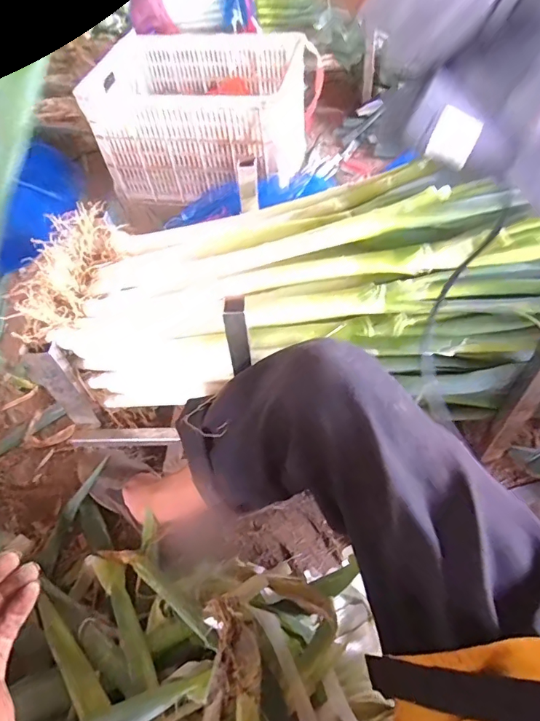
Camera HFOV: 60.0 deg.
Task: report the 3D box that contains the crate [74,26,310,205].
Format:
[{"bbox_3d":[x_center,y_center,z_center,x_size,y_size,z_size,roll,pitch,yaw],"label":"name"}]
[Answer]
[{"bbox_3d":[-0.217,-0.706,1.352,0.535,0.271,0.423,9,54,11],"label":"crate"}]

